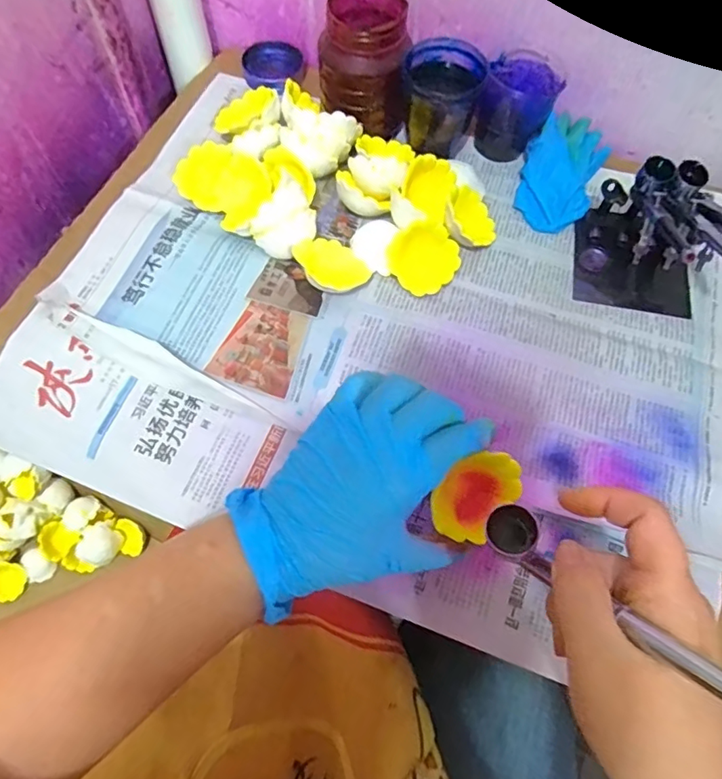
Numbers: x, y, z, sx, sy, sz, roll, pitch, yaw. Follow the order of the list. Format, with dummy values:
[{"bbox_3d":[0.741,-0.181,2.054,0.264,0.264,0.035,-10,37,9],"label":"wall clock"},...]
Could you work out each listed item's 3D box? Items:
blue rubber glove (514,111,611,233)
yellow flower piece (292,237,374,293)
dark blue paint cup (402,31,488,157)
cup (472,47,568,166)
[{"bbox_3d":[0.190,-0.209,0.496,0.069,0.040,0.129,23,65,8],"label":"blue rubber glove"},{"bbox_3d":[-0.026,-0.101,0.442,0.059,0.016,0.059,-25,72,-39],"label":"yellow flower piece"},{"bbox_3d":[0.073,-0.264,0.485,0.068,0.078,0.067,1,64,-2],"label":"dark blue paint cup"},{"bbox_3d":[0.149,-0.266,0.506,0.066,0.072,0.080,24,65,9],"label":"cup"}]

